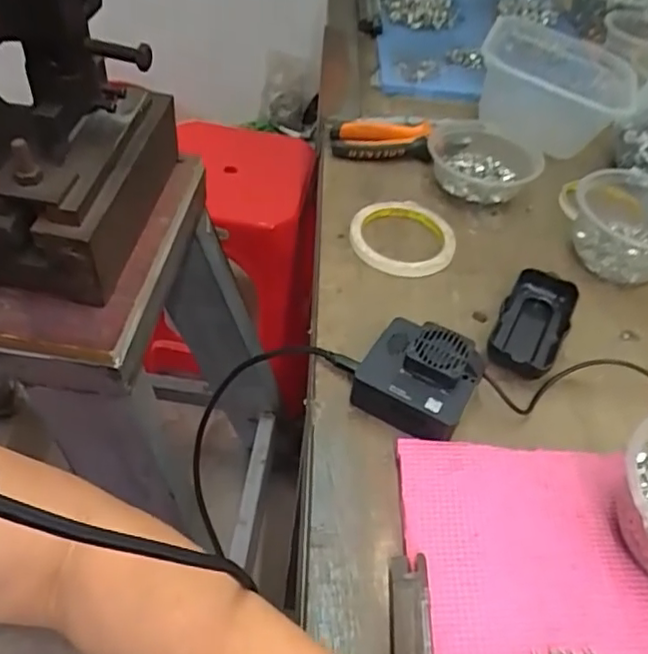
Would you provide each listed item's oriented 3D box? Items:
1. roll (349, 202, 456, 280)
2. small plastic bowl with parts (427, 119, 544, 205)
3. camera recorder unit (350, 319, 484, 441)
[{"bbox_3d":[0.074,-0.086,0.578,0.096,0.012,0.094,3,47,-3],"label":"roll"},{"bbox_3d":[0.162,-0.173,0.638,0.111,0.039,0.118,8,47,2],"label":"small plastic bowl with parts"},{"bbox_3d":[0.069,0.034,0.448,0.079,0.041,0.075,26,50,18],"label":"camera recorder unit"}]

